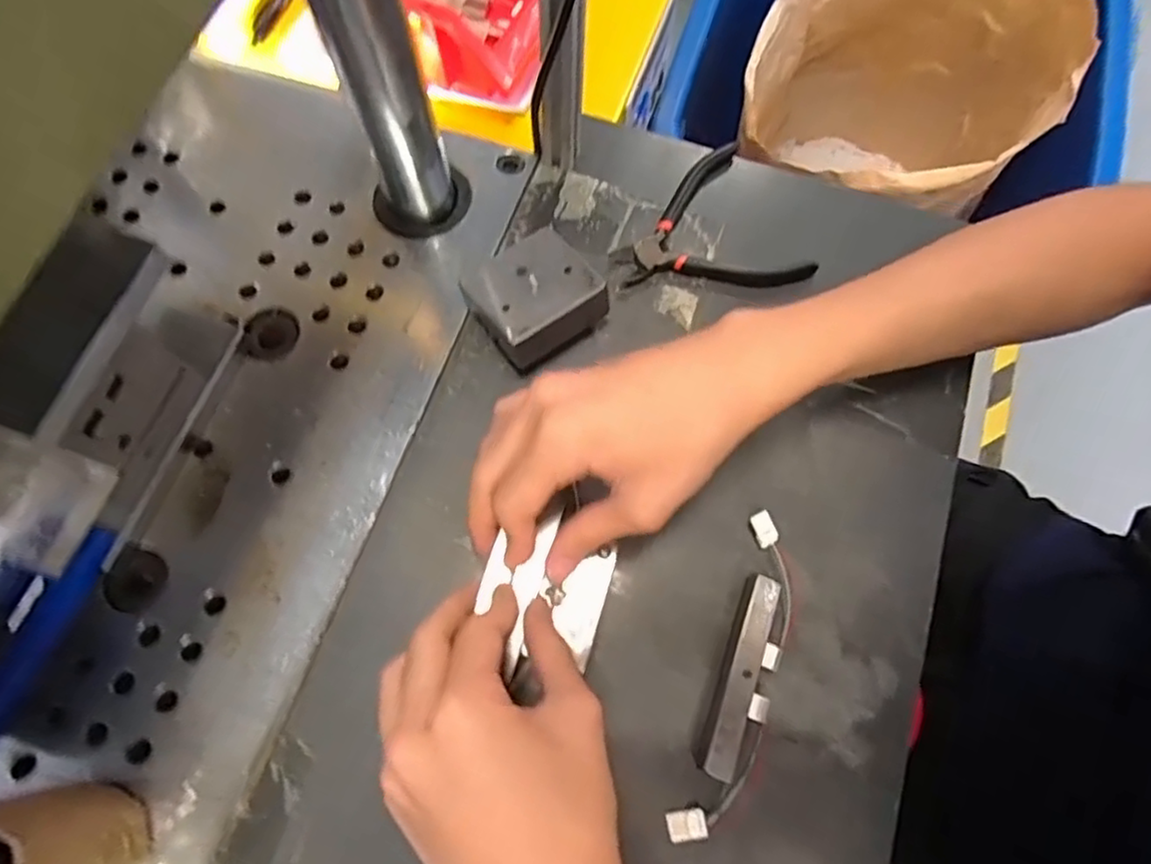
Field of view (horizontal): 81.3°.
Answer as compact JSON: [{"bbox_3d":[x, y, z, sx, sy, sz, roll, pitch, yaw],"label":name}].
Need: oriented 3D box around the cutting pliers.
[{"bbox_3d":[0.078,-0.118,0.417,0.106,0.022,0.097,-25,72,-9],"label":"cutting pliers"}]

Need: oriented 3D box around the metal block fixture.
[{"bbox_3d":[-0.021,-0.075,0.389,0.068,0.041,0.075,-37,74,-13],"label":"metal block fixture"}]

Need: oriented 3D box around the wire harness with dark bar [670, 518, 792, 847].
[{"bbox_3d":[0.085,0.121,0.336,0.030,0.017,0.158,19,71,6],"label":"wire harness with dark bar"}]

